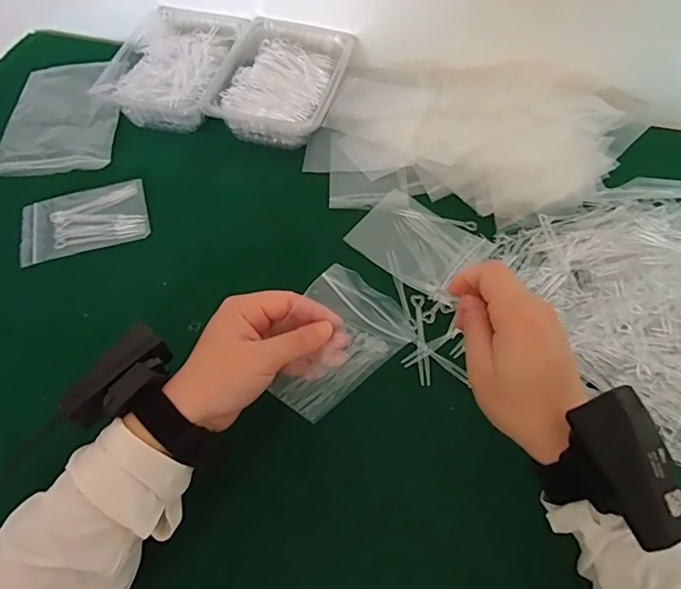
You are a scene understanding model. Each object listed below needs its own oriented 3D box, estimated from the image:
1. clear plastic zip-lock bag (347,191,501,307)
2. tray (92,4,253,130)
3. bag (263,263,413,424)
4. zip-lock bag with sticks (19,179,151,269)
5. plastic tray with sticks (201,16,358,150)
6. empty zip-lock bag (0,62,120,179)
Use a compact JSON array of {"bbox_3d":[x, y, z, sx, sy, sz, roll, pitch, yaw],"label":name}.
[{"bbox_3d":[0.077,-0.050,0.477,0.116,0.011,0.087,35,64,21],"label":"clear plastic zip-lock bag"},{"bbox_3d":[-0.189,-0.268,0.587,0.130,0.050,0.178,11,58,8],"label":"tray"},{"bbox_3d":[-0.011,0.038,0.354,0.077,0.115,0.014,38,25,-17],"label":"bag"},{"bbox_3d":[-0.256,-0.075,0.496,0.117,0.005,0.079,-16,58,-9],"label":"zip-lock bag with sticks"},{"bbox_3d":[-0.063,-0.242,0.575,0.131,0.056,0.178,11,58,8],"label":"plastic tray with sticks"},{"bbox_3d":[-0.320,-0.209,0.573,0.123,0.012,0.190,-5,57,-2],"label":"empty zip-lock bag"}]

